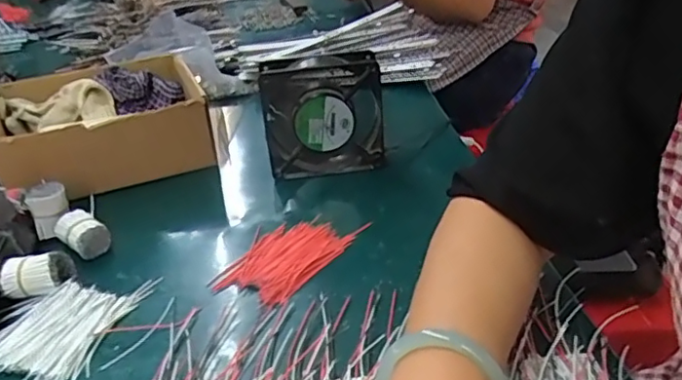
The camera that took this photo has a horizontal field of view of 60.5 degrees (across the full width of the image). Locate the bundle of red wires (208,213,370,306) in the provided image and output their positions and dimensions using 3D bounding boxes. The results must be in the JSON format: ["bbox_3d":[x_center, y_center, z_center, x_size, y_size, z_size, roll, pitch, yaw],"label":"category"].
[{"bbox_3d":[-0.047,0.054,0.499,0.088,0.008,0.119,10,31,24],"label":"bundle of red wires"}]

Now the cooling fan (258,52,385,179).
[{"bbox_3d":[-0.017,-0.074,0.611,0.121,0.121,0.043,-5,28,-2],"label":"cooling fan"}]

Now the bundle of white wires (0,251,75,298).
[{"bbox_3d":[-0.244,0.069,0.469,0.053,0.023,0.032,-14,30,-18],"label":"bundle of white wires"}]

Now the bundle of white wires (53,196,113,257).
[{"bbox_3d":[-0.234,0.037,0.529,0.038,0.032,0.047,-22,33,-29],"label":"bundle of white wires"}]

